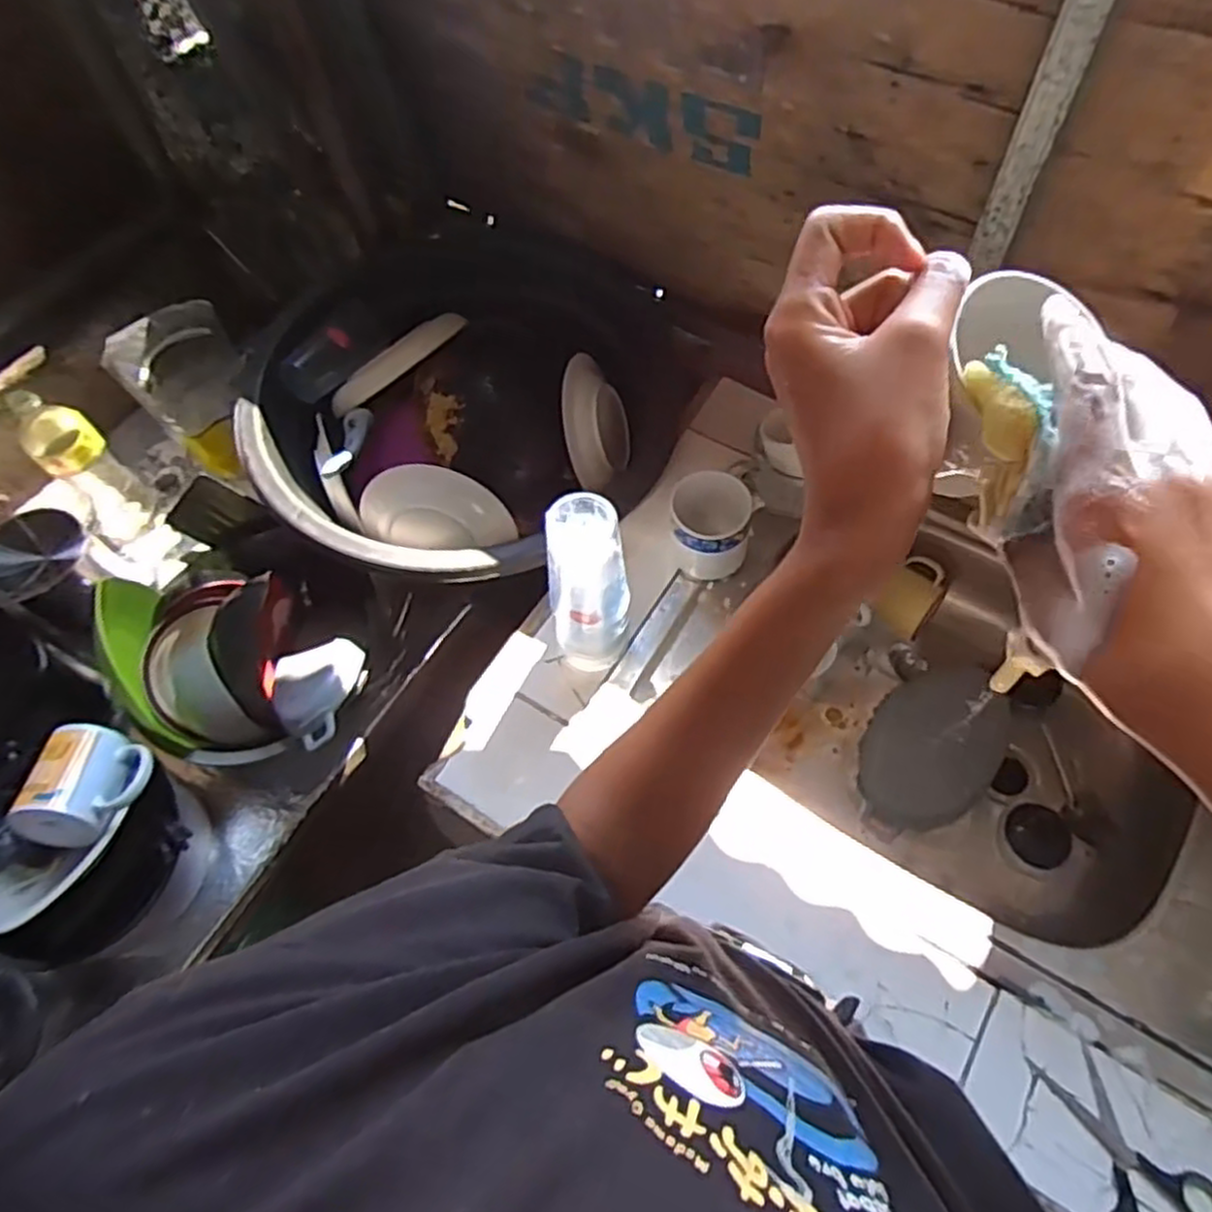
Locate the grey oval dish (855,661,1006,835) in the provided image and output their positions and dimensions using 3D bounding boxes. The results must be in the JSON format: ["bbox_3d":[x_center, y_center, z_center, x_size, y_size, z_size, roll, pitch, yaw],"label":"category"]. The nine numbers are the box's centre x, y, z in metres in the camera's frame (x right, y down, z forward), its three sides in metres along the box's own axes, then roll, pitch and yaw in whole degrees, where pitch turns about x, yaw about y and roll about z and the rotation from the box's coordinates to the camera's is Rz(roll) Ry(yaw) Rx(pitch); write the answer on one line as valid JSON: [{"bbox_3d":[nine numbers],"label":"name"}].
[{"bbox_3d":[0.358,0.157,0.834,0.134,0.046,0.220,32,71,21],"label":"grey oval dish"}]

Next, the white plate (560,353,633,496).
[{"bbox_3d":[-0.018,-0.225,0.963,0.032,0.146,0.159,-1,69,36],"label":"white plate"}]

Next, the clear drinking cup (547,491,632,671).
[{"bbox_3d":[-0.017,-0.014,0.724,0.070,0.227,0.069,-1,64,1],"label":"clear drinking cup"}]

